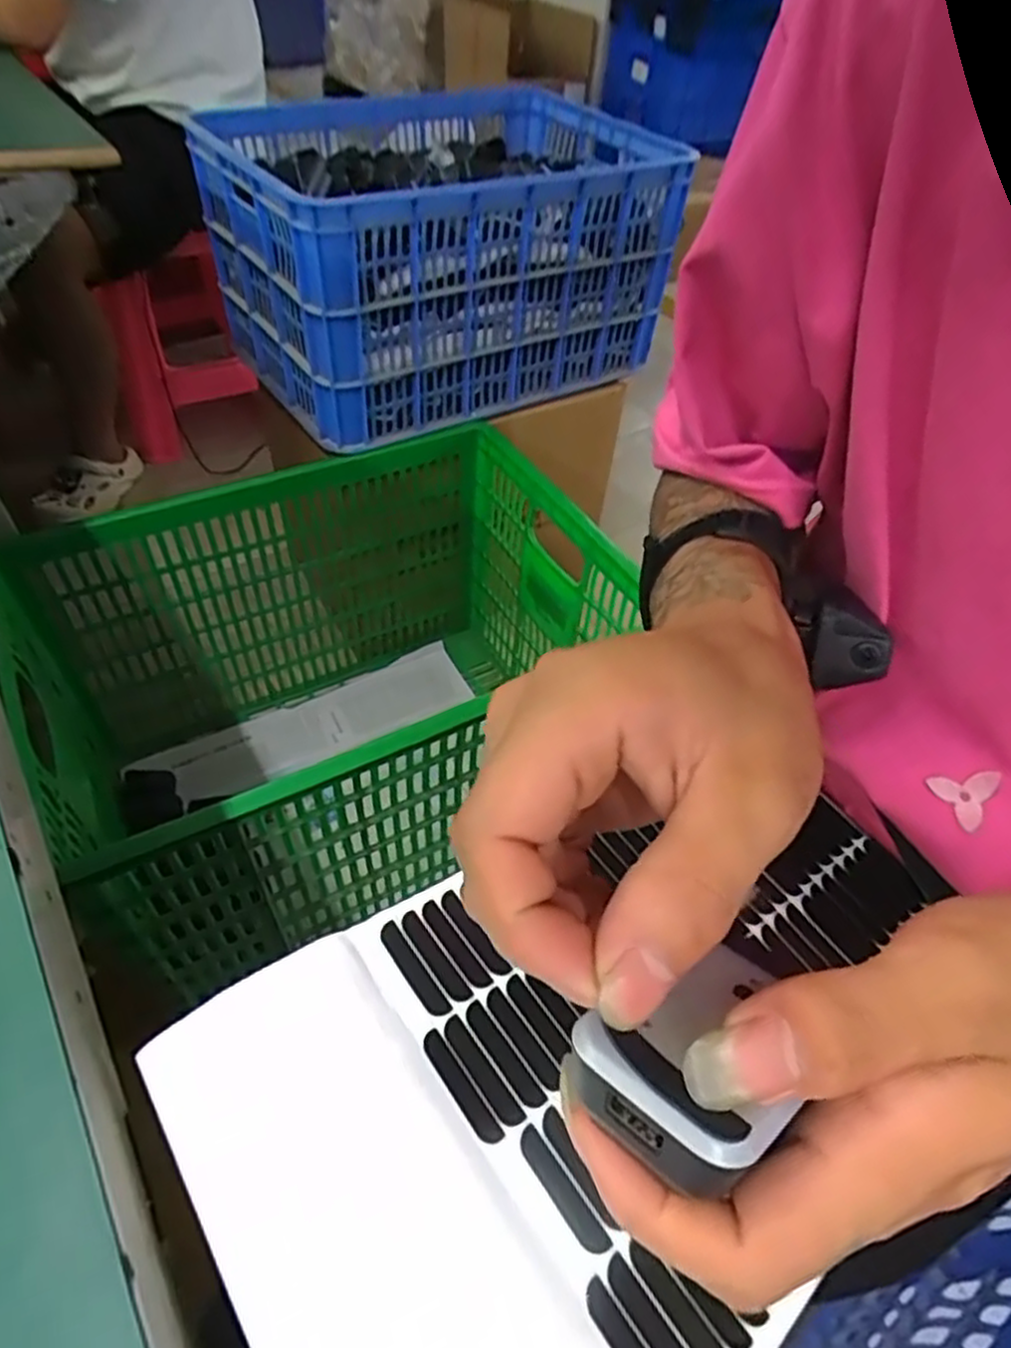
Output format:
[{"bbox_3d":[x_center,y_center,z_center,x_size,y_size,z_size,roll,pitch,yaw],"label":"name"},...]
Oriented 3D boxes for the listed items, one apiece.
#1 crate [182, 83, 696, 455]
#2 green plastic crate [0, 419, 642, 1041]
[{"bbox_3d":[-0.100,-0.621,1.071,0.570,0.280,0.440,-25,55,-24],"label":"crate"},{"bbox_3d":[-0.215,0.032,0.936,0.651,0.394,0.457,-20,54,-21],"label":"green plastic crate"}]

